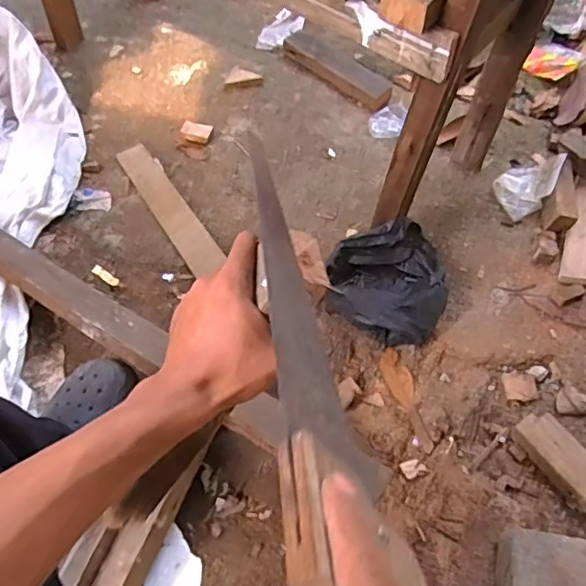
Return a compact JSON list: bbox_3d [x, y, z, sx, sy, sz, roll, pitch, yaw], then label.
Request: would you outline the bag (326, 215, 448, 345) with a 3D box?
[{"bbox_3d":[0.152,-0.012,0.955,0.195,0.074,0.186,-10,60,-9],"label":"bag"}]

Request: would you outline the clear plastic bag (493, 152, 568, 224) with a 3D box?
[{"bbox_3d":[0.438,-0.212,1.098,0.097,0.075,0.141,31,62,15],"label":"clear plastic bag"}]

